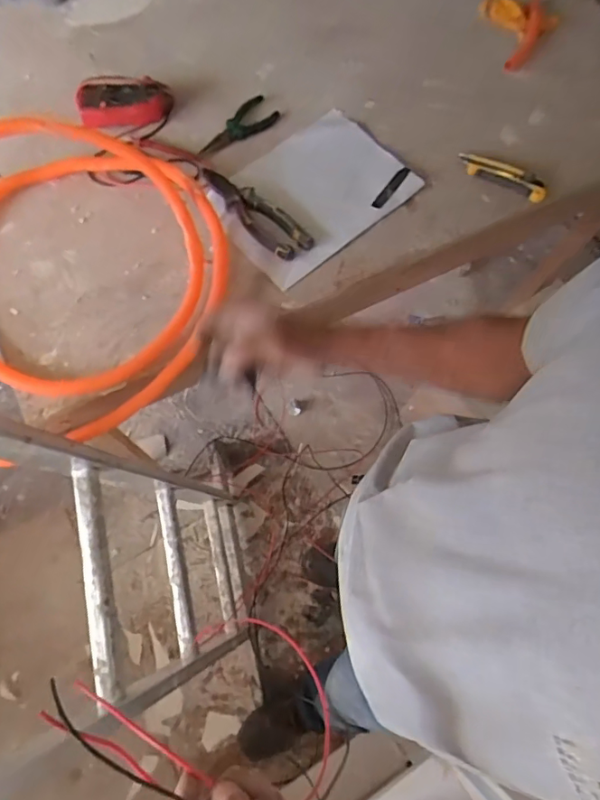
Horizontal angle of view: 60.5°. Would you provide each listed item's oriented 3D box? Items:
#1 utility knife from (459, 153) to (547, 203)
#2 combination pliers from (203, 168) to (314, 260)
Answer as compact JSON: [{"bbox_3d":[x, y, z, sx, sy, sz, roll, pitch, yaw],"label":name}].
[{"bbox_3d":[0.327,-0.362,0.830,0.144,0.017,0.047,21,72,5],"label":"utility knife"},{"bbox_3d":[-0.074,-0.283,0.774,0.203,0.027,0.055,35,74,9],"label":"combination pliers"}]

